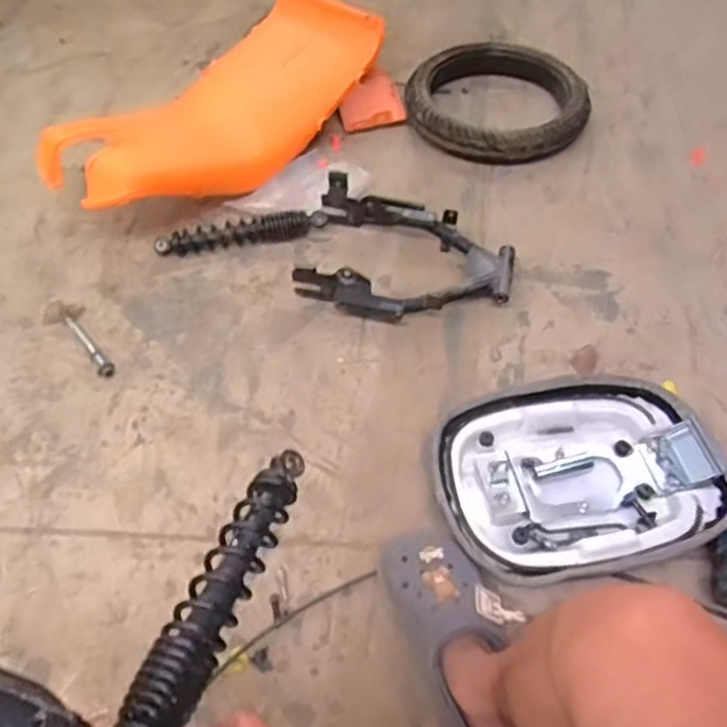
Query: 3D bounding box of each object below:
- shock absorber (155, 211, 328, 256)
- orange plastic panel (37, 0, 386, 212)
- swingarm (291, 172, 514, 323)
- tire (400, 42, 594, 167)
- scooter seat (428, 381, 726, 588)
[{"bbox_3d":[-0.211,-0.228,1.179,0.298,0.044,0.040,-8,54,-7],"label":"shock absorber"},{"bbox_3d":[-0.254,-0.491,1.255,0.272,0.149,0.651,36,60,23],"label":"orange plastic panel"},{"bbox_3d":[0.073,-0.173,1.114,0.335,0.085,0.238,12,54,8],"label":"swingarm"},{"bbox_3d":[0.273,-0.542,1.404,0.366,0.086,0.327,22,56,14],"label":"tire"},{"bbox_3d":[0.278,0.142,0.888,0.374,0.057,0.273,-11,54,-9],"label":"scooter seat"}]

